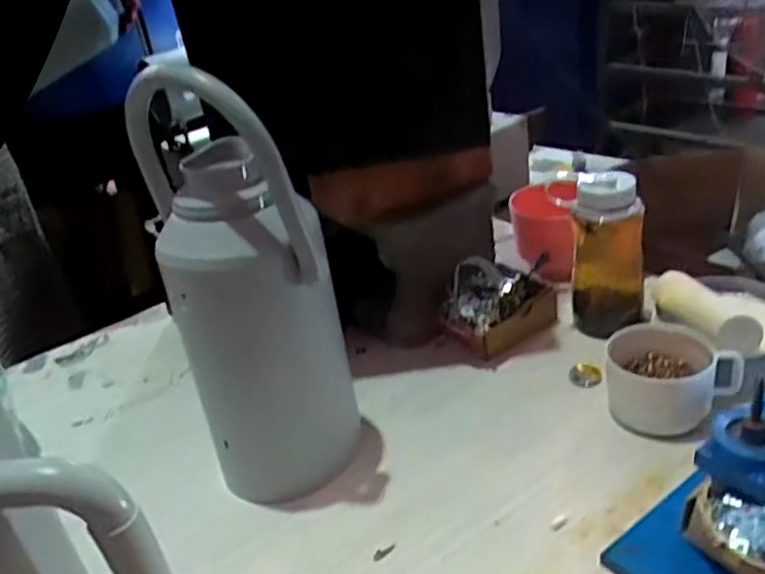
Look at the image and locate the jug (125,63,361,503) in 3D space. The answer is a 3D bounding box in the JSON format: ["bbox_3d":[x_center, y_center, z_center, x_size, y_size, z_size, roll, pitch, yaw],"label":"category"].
[{"bbox_3d":[-0.127,0.006,0.676,0.157,0.418,0.148,-16,29,-11],"label":"jug"}]

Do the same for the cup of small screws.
[{"bbox_3d":[0.307,0.104,0.714,0.134,0.090,0.098,1,30,18],"label":"cup of small screws"}]

